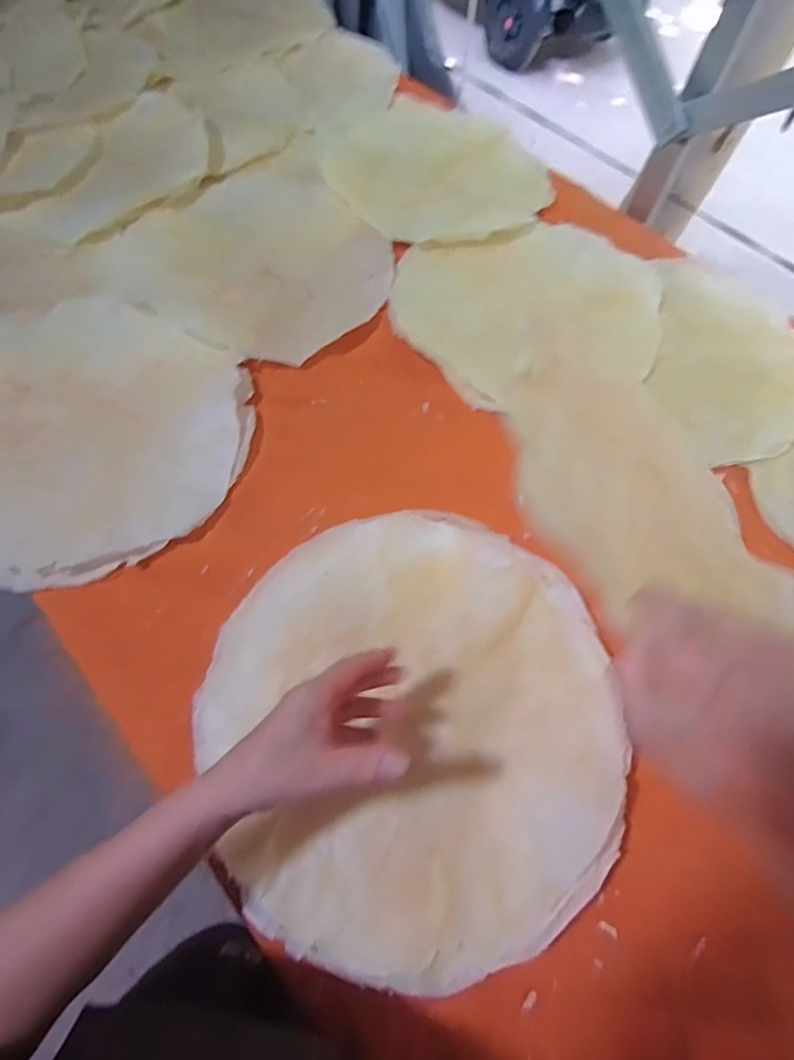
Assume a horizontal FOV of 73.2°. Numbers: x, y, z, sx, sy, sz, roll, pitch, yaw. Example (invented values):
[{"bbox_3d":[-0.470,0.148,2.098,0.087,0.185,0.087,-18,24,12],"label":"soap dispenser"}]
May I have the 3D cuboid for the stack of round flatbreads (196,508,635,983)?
[{"bbox_3d":[0.017,0.158,0.474,0.350,0.058,0.367,-17,67,-10],"label":"stack of round flatbreads"}]

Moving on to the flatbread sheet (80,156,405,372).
[{"bbox_3d":[-0.192,-0.371,0.727,0.339,0.027,0.343,43,70,16],"label":"flatbread sheet"}]

